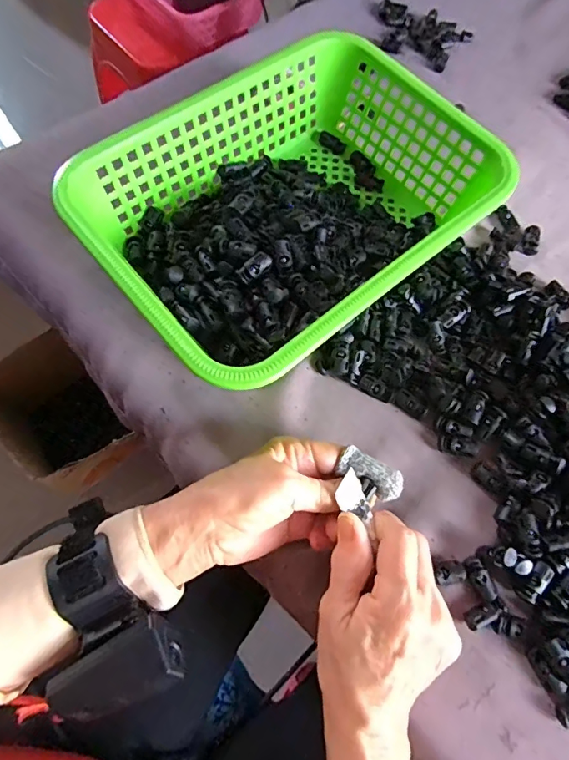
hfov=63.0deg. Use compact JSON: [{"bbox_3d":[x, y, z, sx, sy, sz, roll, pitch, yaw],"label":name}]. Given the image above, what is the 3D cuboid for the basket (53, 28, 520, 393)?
[{"bbox_3d":[0.009,-0.128,0.367,0.292,0.099,0.213,-39,75,-16],"label":"basket"}]

